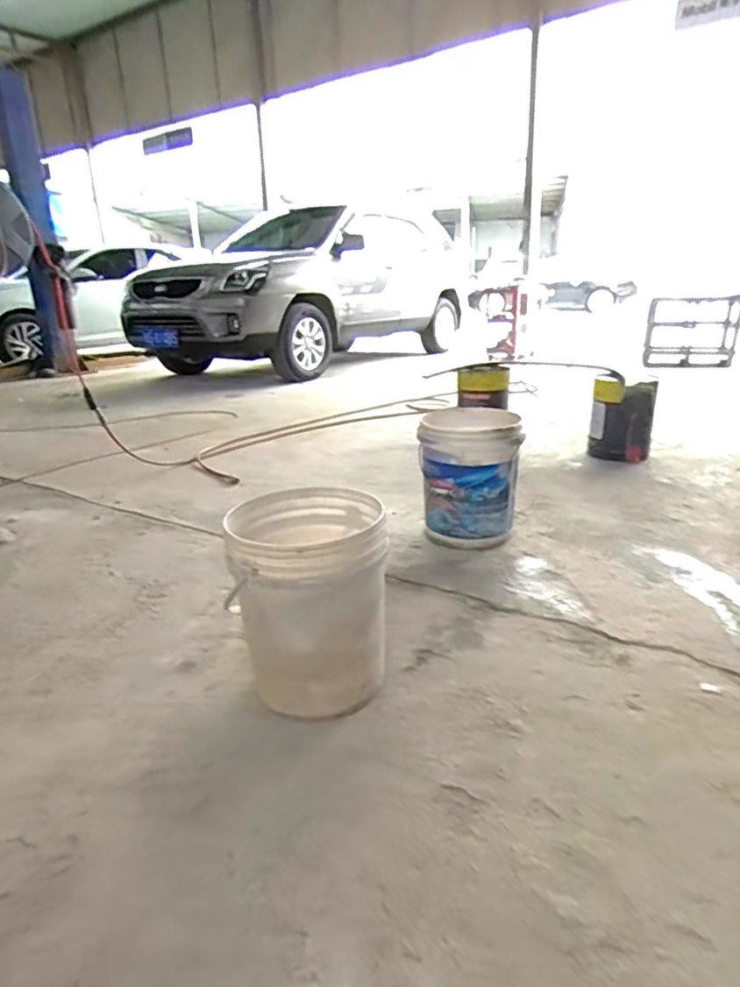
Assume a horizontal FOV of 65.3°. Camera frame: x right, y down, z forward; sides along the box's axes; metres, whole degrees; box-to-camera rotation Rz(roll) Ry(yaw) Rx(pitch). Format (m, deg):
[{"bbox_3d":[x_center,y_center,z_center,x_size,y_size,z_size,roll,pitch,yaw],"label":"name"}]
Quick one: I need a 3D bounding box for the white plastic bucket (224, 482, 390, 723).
[{"bbox_3d":[-0.114,0.213,1.136,0.273,0.365,0.265,-7,20,-9],"label":"white plastic bucket"}]

